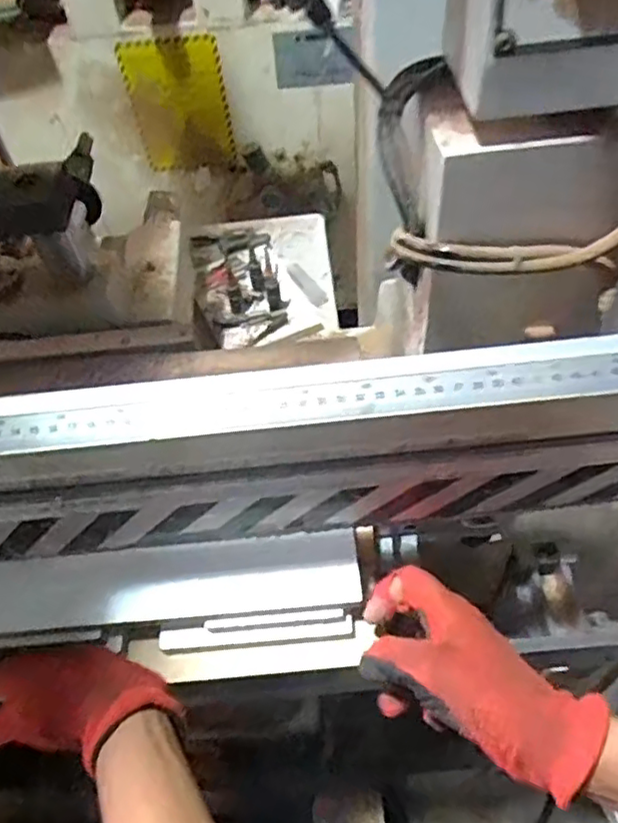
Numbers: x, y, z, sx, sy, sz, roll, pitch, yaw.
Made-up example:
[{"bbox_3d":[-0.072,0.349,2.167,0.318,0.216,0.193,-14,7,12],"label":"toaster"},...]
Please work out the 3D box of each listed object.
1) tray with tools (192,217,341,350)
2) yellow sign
[{"bbox_3d":[-0.064,-0.202,0.869,0.196,0.069,0.287,-10,52,-3],"label":"tray with tools"},{"bbox_3d":[-0.290,-0.688,1.446,0.211,0.285,0.014,-5,49,2],"label":"yellow sign"}]

